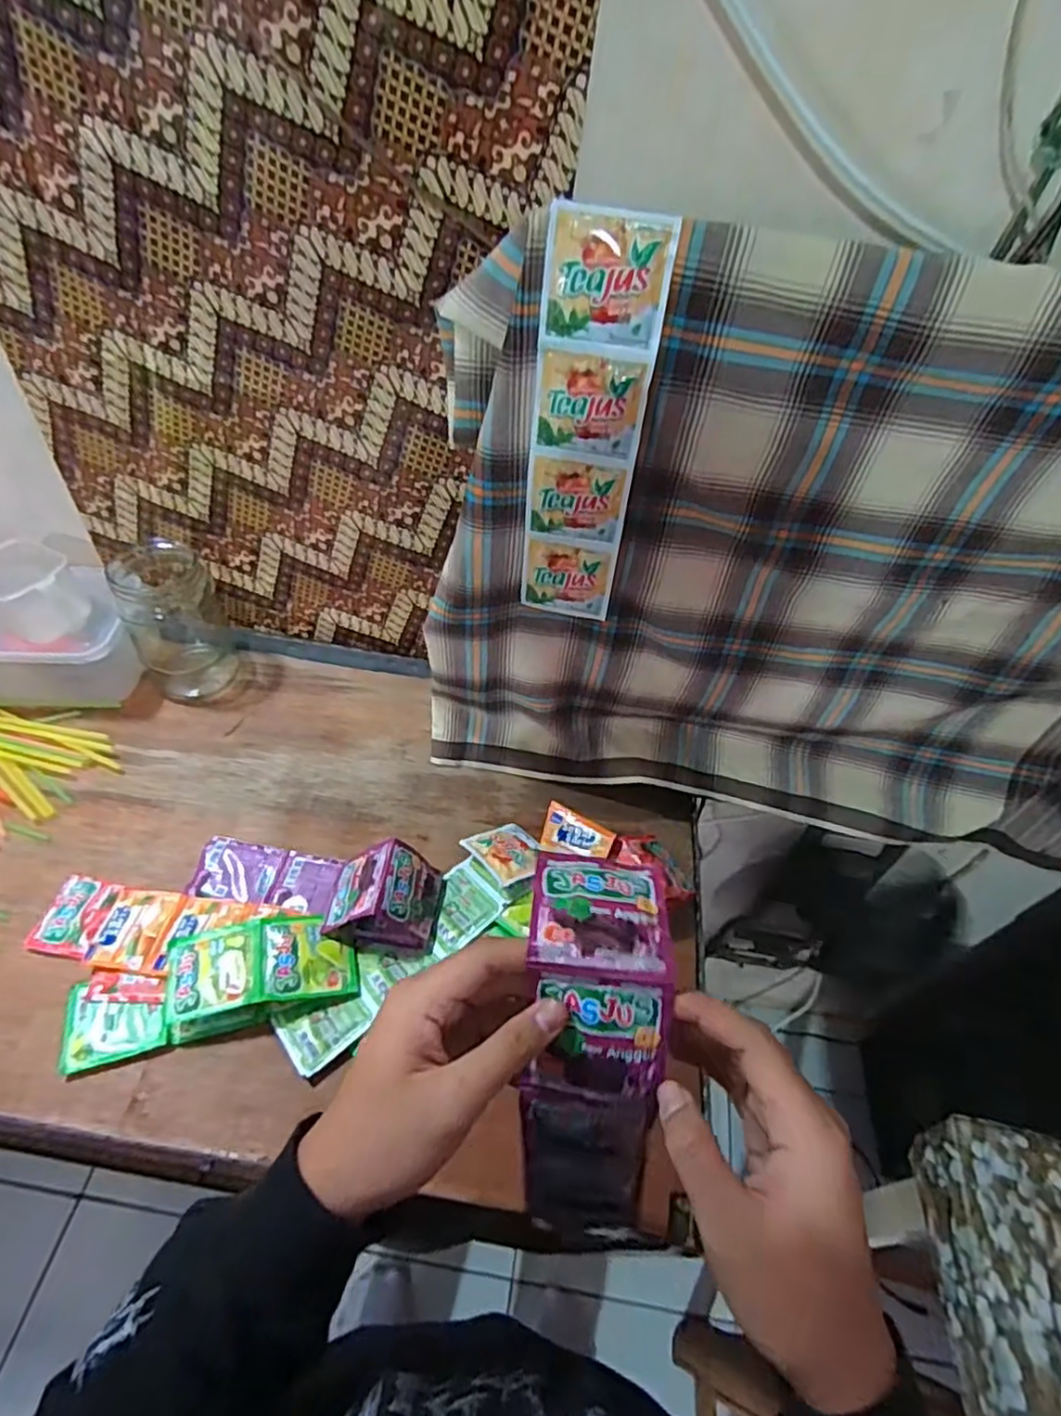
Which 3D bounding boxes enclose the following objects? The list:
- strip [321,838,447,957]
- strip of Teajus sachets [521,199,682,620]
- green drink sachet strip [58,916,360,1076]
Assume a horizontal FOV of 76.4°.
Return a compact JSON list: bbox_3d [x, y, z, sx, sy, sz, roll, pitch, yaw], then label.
[{"bbox_3d":[-0.132,0.170,0.607,0.101,0.072,0.083,7,51,0],"label":"strip"},{"bbox_3d":[0.038,-0.177,0.470,0.072,0.275,0.014,11,48,5],"label":"strip of Teajus sachets"},{"bbox_3d":[-0.268,0.229,0.566,0.229,0.035,0.075,-11,53,-14],"label":"green drink sachet strip"}]

